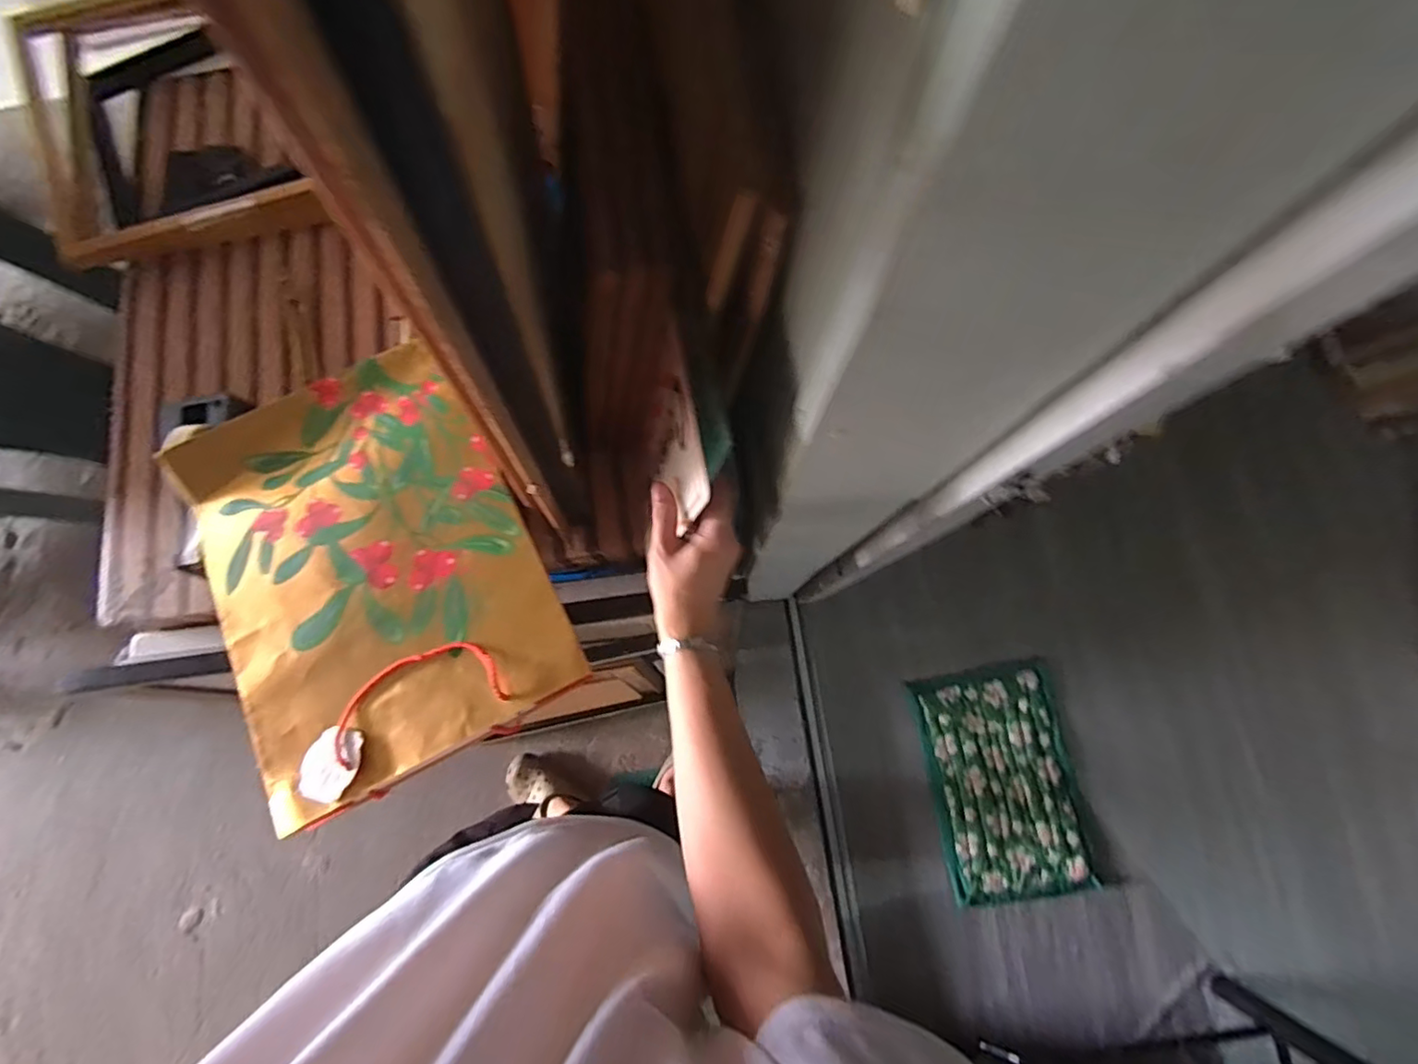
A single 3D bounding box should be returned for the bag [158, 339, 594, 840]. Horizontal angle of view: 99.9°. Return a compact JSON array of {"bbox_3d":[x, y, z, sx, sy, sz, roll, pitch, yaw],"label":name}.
[{"bbox_3d":[-0.331,0.027,0.592,0.305,0.020,0.411,-28,75,-7],"label":"bag"}]

